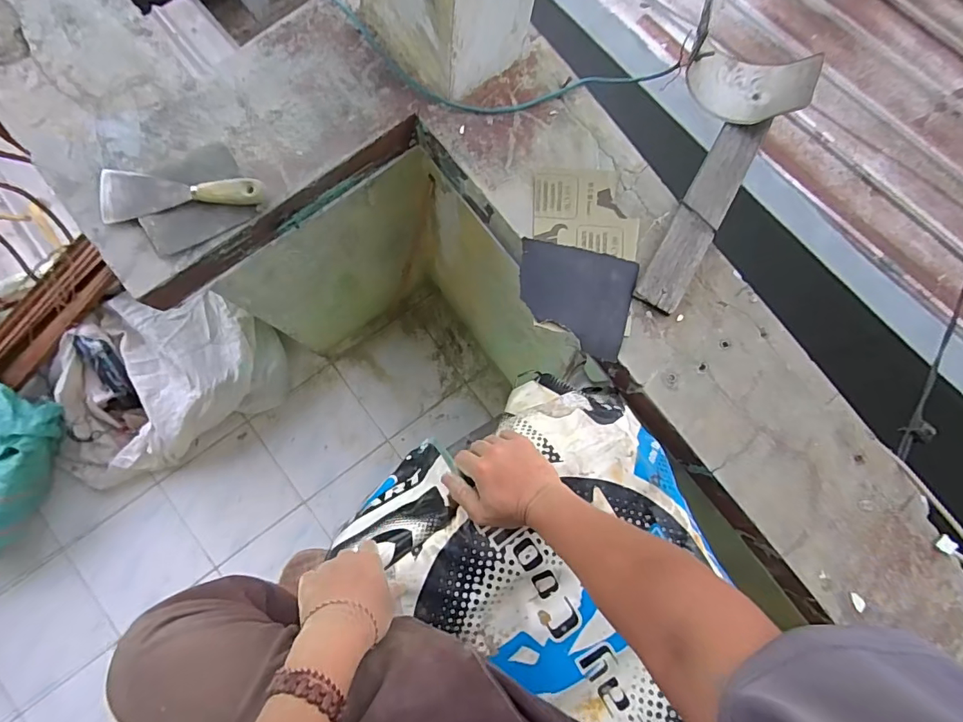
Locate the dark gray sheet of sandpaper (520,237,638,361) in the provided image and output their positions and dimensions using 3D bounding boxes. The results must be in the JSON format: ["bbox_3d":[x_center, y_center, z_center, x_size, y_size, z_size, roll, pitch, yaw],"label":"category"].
[{"bbox_3d":[0.125,-0.089,0.654,0.157,0.010,0.139,15,81,-3],"label":"dark gray sheet of sandpaper"}]

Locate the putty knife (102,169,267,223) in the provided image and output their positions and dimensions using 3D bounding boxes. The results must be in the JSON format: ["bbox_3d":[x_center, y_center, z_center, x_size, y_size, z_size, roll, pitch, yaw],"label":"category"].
[{"bbox_3d":[-0.384,-0.220,0.625,0.198,0.032,0.066,-7,83,-6],"label":"putty knife"}]

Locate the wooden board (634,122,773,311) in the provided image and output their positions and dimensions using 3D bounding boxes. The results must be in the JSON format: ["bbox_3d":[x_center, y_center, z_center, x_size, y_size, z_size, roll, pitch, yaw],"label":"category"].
[{"bbox_3d":[0.308,-0.208,0.683,0.062,0.019,0.311,31,80,0],"label":"wooden board"}]

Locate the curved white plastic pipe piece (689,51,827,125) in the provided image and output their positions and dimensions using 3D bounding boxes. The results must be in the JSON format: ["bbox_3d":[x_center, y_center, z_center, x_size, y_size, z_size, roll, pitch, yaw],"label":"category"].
[{"bbox_3d":[0.389,-0.400,0.697,0.147,0.062,0.123,33,80,0],"label":"curved white plastic pipe piece"}]

